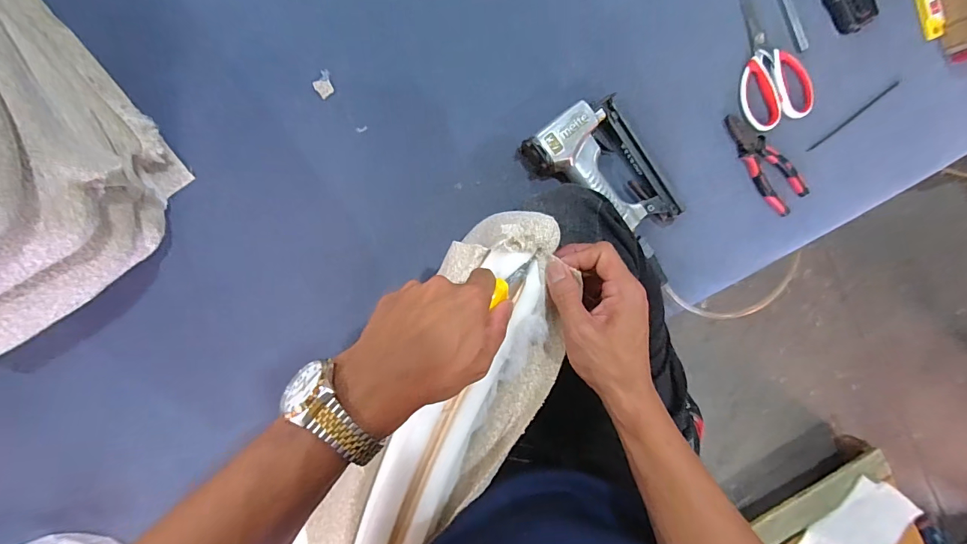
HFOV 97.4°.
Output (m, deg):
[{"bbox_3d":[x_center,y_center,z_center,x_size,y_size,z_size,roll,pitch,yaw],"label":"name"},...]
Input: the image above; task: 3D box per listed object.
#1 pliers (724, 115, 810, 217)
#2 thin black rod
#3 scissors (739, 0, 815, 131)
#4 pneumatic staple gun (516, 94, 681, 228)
[{"bbox_3d":[0.378,-0.147,0.578,0.153,0.011,0.054,45,87,-7],"label":"pliers"},{"bbox_3d":[0.521,-0.218,0.598,0.181,0.008,0.007,-36,96,-4],"label":"thin black rod"},{"bbox_3d":[0.378,-0.289,0.570,0.098,0.009,0.182,-21,95,-6],"label":"scissors"},{"bbox_3d":[0.155,-0.121,0.535,0.156,0.039,0.183,-33,96,-5],"label":"pneumatic staple gun"}]

